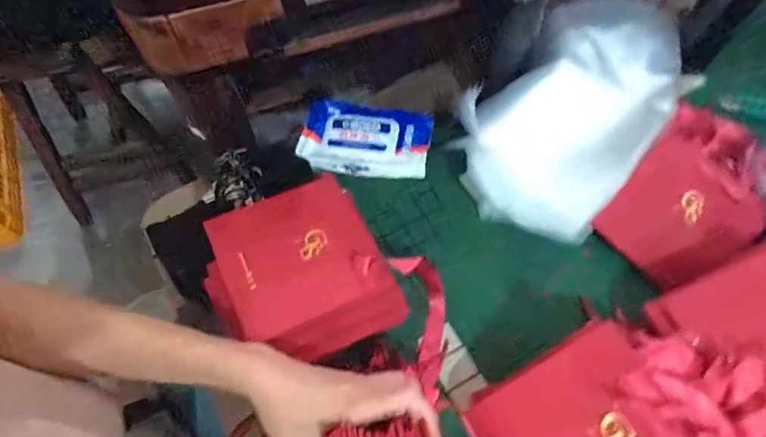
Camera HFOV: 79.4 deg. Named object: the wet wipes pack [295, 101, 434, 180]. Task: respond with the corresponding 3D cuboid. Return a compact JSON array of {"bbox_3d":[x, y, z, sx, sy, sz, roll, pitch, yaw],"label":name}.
[{"bbox_3d":[-0.024,-0.104,0.603,0.165,0.030,0.100,9,63,3],"label":"wet wipes pack"}]

